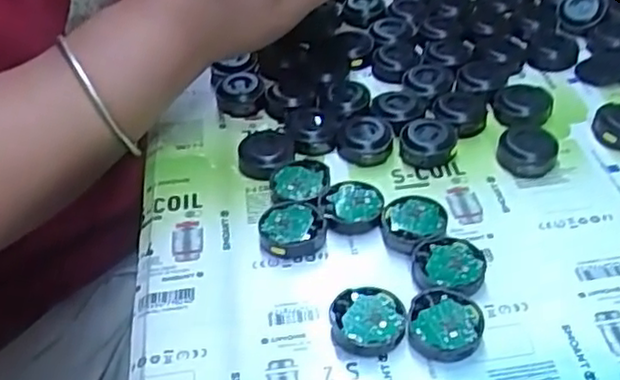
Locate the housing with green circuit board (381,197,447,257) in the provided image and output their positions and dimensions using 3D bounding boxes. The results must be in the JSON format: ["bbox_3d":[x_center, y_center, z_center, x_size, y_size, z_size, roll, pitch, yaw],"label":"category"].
[{"bbox_3d":[0.048,0.017,0.338,0.031,0.011,0.028,-26,44,-22],"label":"housing with green circuit board"}]

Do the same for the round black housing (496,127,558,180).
[{"bbox_3d":[0.112,-0.021,0.373,0.029,0.012,0.032,10,43,18],"label":"round black housing"}]

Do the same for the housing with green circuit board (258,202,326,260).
[{"bbox_3d":[-0.008,0.019,0.341,0.028,0.011,0.028,-16,41,-12],"label":"housing with green circuit board"}]

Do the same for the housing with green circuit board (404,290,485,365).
[{"bbox_3d":[0.055,0.055,0.293,0.029,0.011,0.030,-3,41,3],"label":"housing with green circuit board"}]

